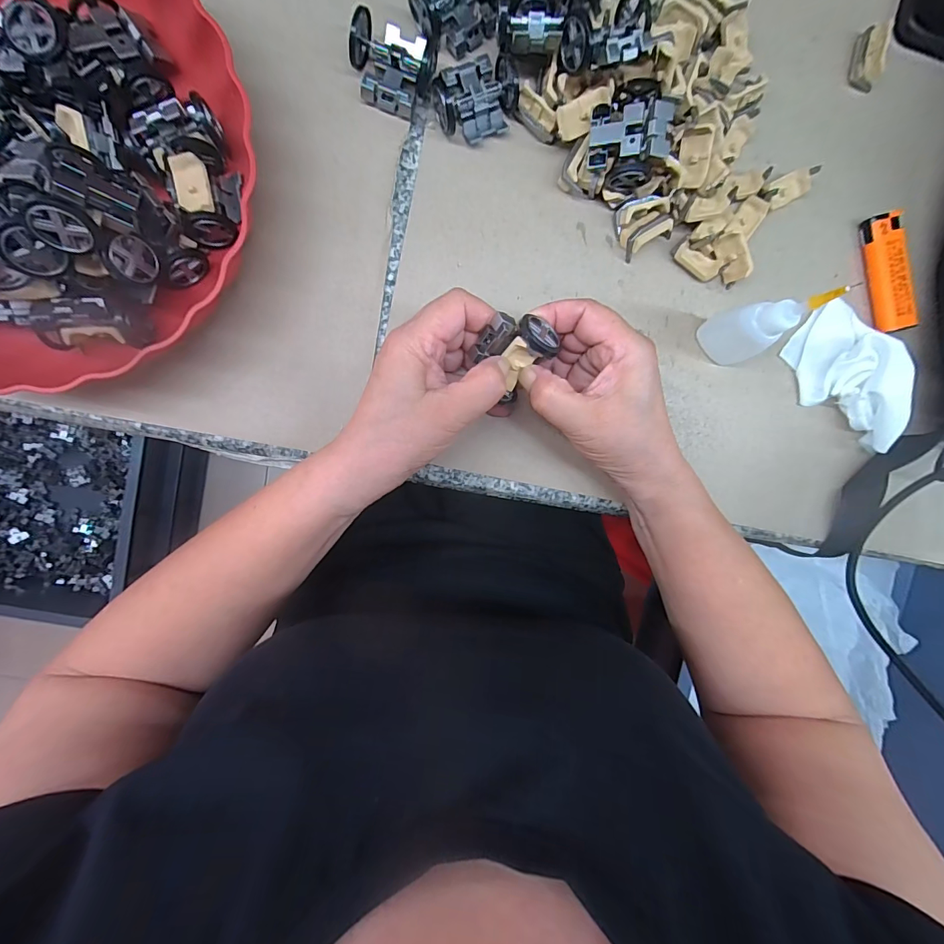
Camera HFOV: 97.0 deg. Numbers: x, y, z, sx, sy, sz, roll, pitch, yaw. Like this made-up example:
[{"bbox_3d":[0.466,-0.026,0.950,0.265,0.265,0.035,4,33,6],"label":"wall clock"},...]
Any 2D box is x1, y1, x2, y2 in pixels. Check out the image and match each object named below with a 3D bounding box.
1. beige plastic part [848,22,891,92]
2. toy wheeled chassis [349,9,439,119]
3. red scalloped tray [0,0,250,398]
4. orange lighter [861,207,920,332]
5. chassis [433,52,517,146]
[{"bbox_3d":[0.272,-0.286,0.285,0.016,0.016,0.036,-2,94,-5],"label":"beige plastic part"},{"bbox_3d":[-0.048,-0.249,0.255,0.047,0.024,0.044,21,92,-6],"label":"toy wheeled chassis"},{"bbox_3d":[-0.248,-0.171,0.221,0.227,0.065,0.237,-3,94,-5],"label":"red scalloped tray"},{"bbox_3d":[0.295,-0.140,0.297,0.022,0.015,0.080,-14,95,-4],"label":"orange lighter"},{"bbox_3d":[0.004,-0.235,0.259,0.054,0.025,0.042,-15,95,-4],"label":"chassis"}]

